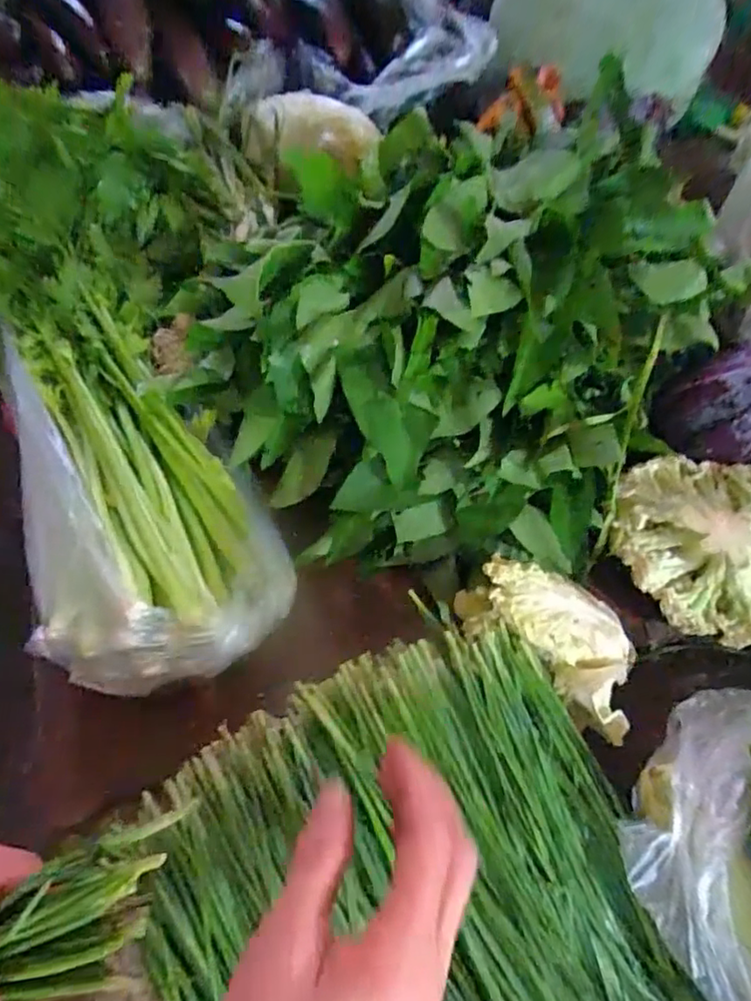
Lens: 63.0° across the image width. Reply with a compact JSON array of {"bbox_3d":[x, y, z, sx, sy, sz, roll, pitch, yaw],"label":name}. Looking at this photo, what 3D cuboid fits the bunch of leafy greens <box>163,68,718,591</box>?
[{"bbox_3d":[0.070,-0.120,0.479,0.301,0.211,0.334,36,57,24],"label":"bunch of leafy greens"}]

